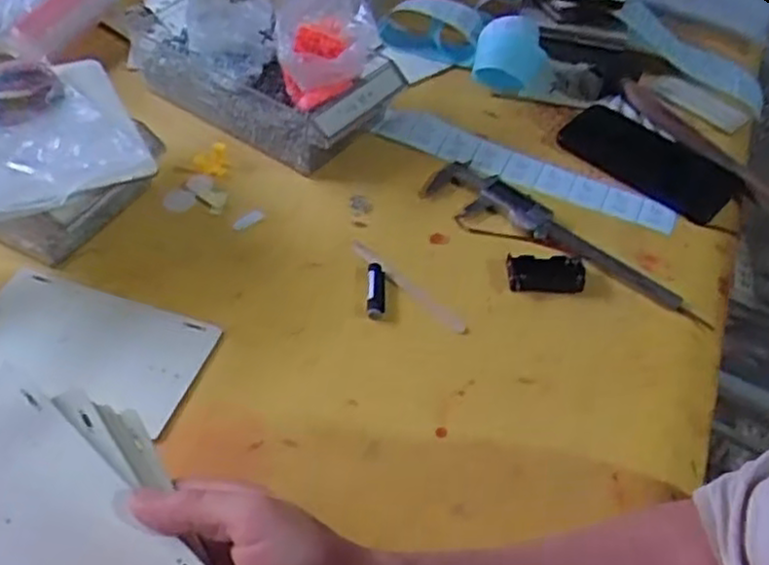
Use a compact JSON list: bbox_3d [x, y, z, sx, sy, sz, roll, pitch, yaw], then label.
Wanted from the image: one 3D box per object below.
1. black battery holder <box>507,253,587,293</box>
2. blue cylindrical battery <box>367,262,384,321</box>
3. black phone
[{"bbox_3d":[0.130,-0.007,0.606,0.064,0.009,0.037,1,47,-5],"label":"black battery holder"},{"bbox_3d":[-0.007,0.005,0.584,0.013,0.011,0.054,2,47,-3],"label":"blue cylindrical battery"},{"bbox_3d":[0.247,-0.118,0.714,0.085,0.008,0.164,-35,59,-31],"label":"black phone"}]

